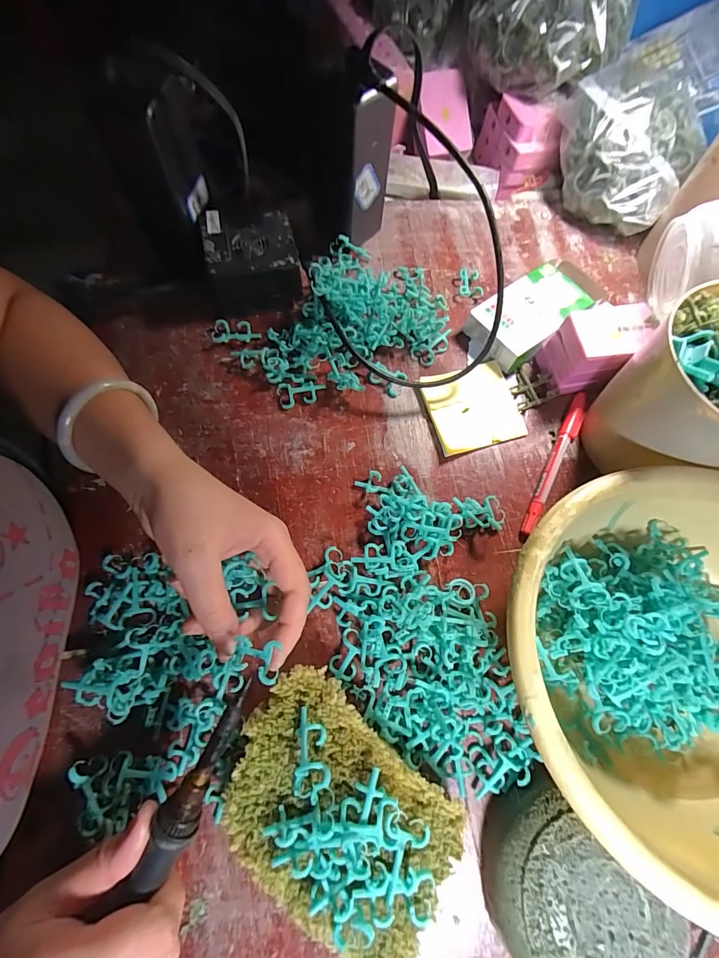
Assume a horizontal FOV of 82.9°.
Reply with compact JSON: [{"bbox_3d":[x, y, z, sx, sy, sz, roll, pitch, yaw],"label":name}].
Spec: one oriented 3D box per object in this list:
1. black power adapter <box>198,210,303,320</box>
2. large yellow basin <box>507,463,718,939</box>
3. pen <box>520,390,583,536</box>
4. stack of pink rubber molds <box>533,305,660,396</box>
[{"bbox_3d":[-0.096,-0.196,0.363,0.075,0.049,0.072,-13,71,-6],"label":"black power adapter"},{"bbox_3d":[0.196,0.108,0.247,0.219,0.094,0.215,1,70,-1],"label":"large yellow basin"},{"bbox_3d":[0.164,-0.017,0.339,0.014,0.010,0.139,28,72,8],"label":"pen"},{"bbox_3d":[0.200,-0.107,0.345,0.072,0.056,0.049,-14,71,-7],"label":"stack of pink rubber molds"}]

